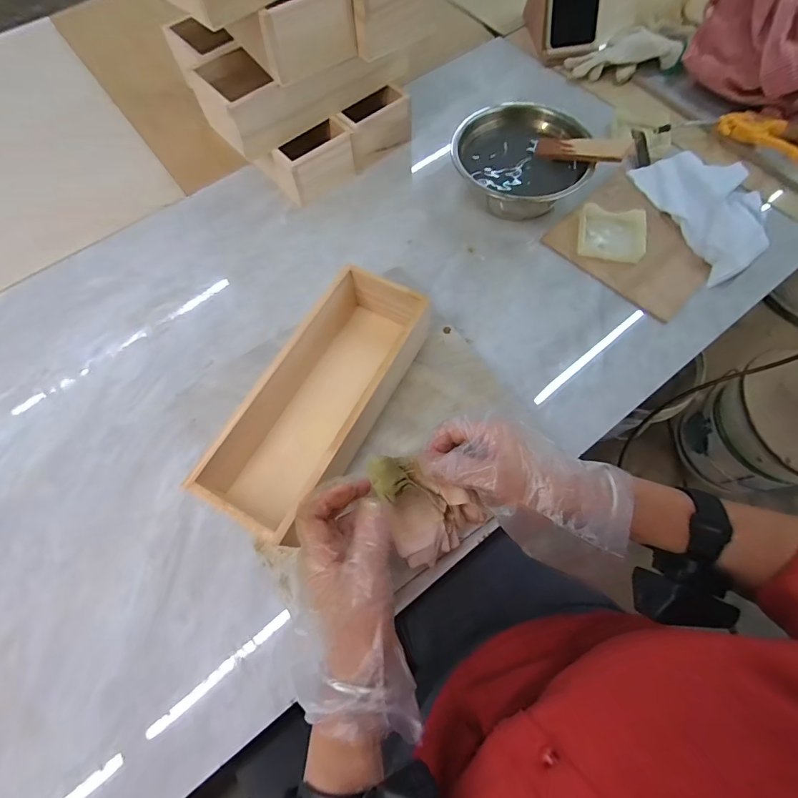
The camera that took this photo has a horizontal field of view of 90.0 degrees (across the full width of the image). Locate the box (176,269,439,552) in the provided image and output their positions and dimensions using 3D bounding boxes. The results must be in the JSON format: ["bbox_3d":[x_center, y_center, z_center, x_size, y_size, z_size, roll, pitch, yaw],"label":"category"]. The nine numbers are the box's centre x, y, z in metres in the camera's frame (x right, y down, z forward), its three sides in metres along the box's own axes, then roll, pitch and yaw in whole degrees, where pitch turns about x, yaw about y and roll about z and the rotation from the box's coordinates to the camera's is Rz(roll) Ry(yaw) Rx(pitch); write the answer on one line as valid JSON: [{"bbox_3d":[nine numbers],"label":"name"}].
[{"bbox_3d":[-0.072,-0.001,0.397,0.108,0.078,0.260,28,72,12],"label":"box"}]

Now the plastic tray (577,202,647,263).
[{"bbox_3d":[0.264,-0.206,0.495,0.079,0.019,0.076,11,69,6],"label":"plastic tray"}]

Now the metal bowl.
[{"bbox_3d":[0.154,-0.301,0.516,0.162,0.077,0.162,-1,68,2],"label":"metal bowl"}]

